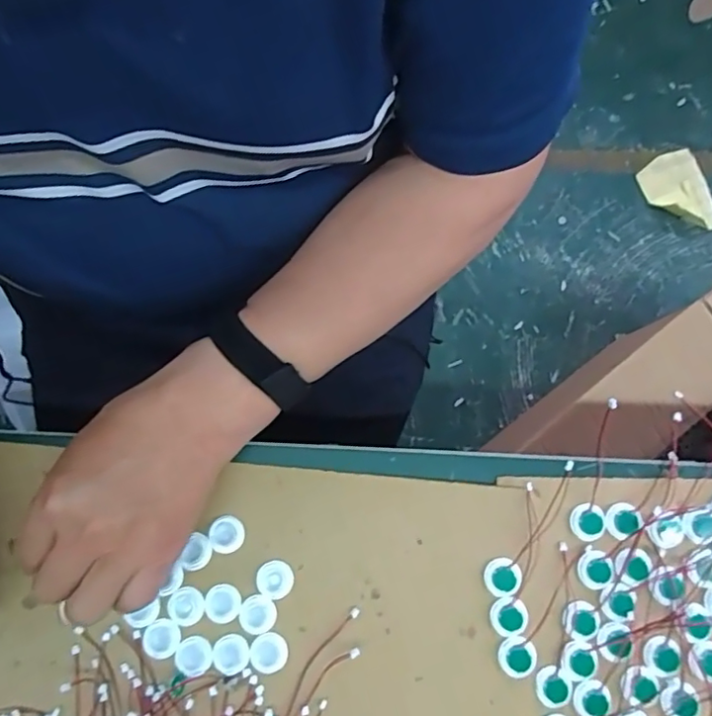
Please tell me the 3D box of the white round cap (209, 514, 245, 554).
[{"bbox_3d":[-0.084,0.115,0.363,0.022,0.004,0.023,0,78,1],"label":"white round cap"}]

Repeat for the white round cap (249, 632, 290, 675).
[{"bbox_3d":[-0.055,0.185,0.349,0.022,0.004,0.023,0,78,1],"label":"white round cap"}]

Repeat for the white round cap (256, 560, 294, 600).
[{"bbox_3d":[-0.052,0.143,0.358,0.023,0.004,0.023,0,78,1],"label":"white round cap"}]

